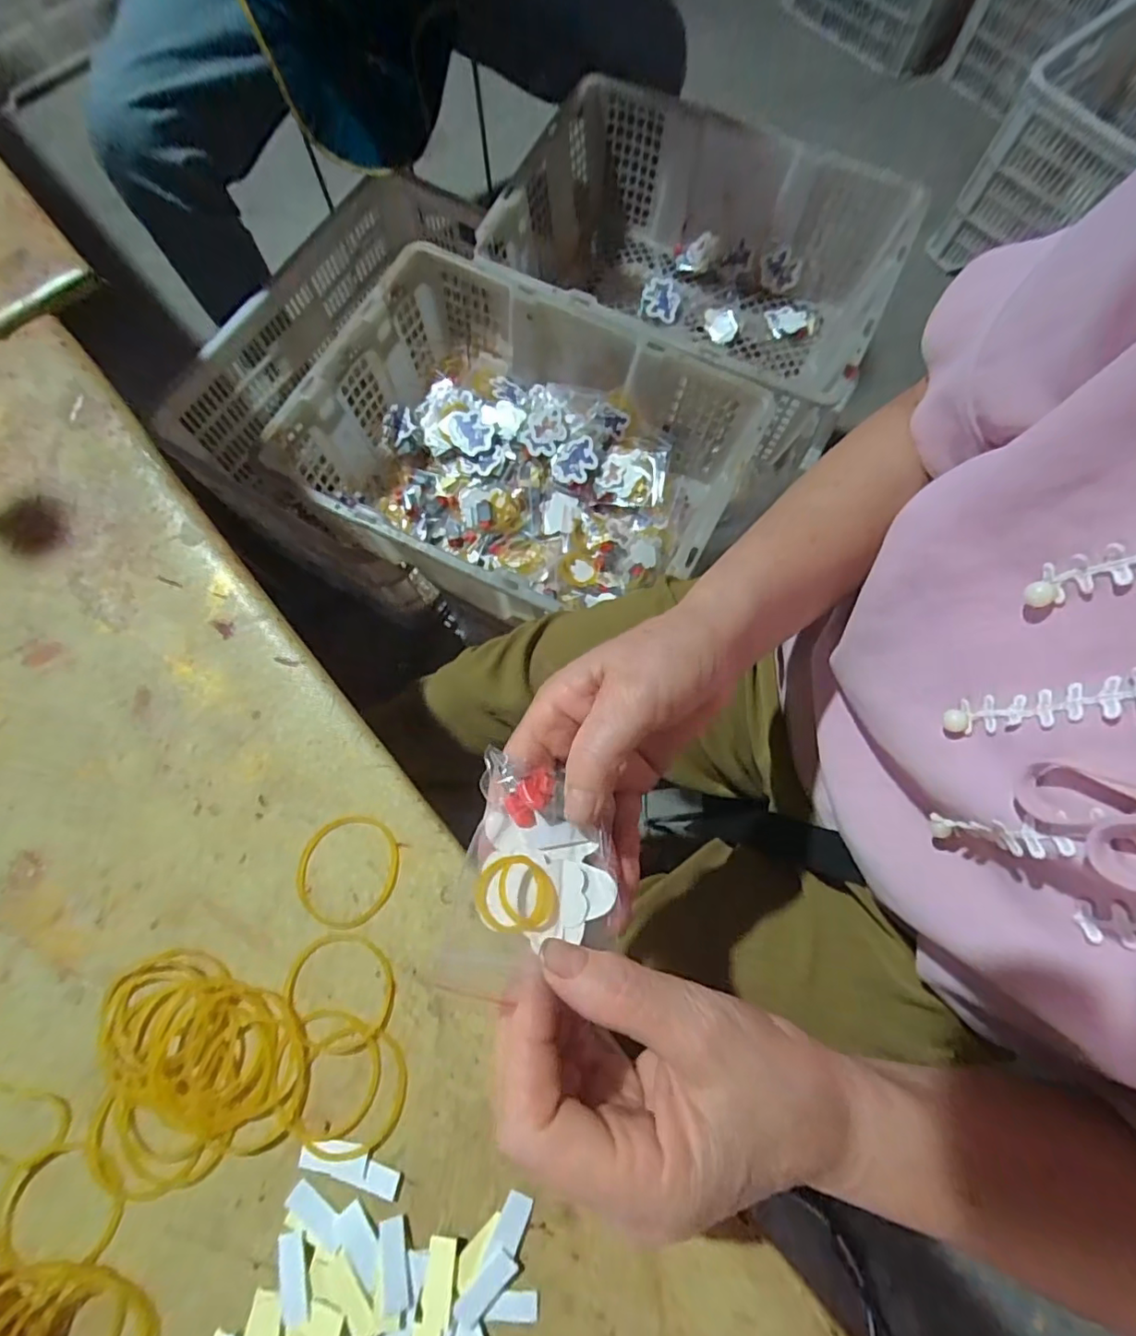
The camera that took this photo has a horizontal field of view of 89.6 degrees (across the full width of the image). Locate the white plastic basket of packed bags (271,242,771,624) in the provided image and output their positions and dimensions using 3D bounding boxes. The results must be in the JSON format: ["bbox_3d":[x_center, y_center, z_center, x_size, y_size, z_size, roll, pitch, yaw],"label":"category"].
[{"bbox_3d":[-0.049,-0.242,0.687,0.461,0.173,0.358,25,75,7],"label":"white plastic basket of packed bags"}]

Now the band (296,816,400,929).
[{"bbox_3d":[-0.105,0.098,0.274,0.046,0.005,0.050,1,76,-6],"label":"band"}]

